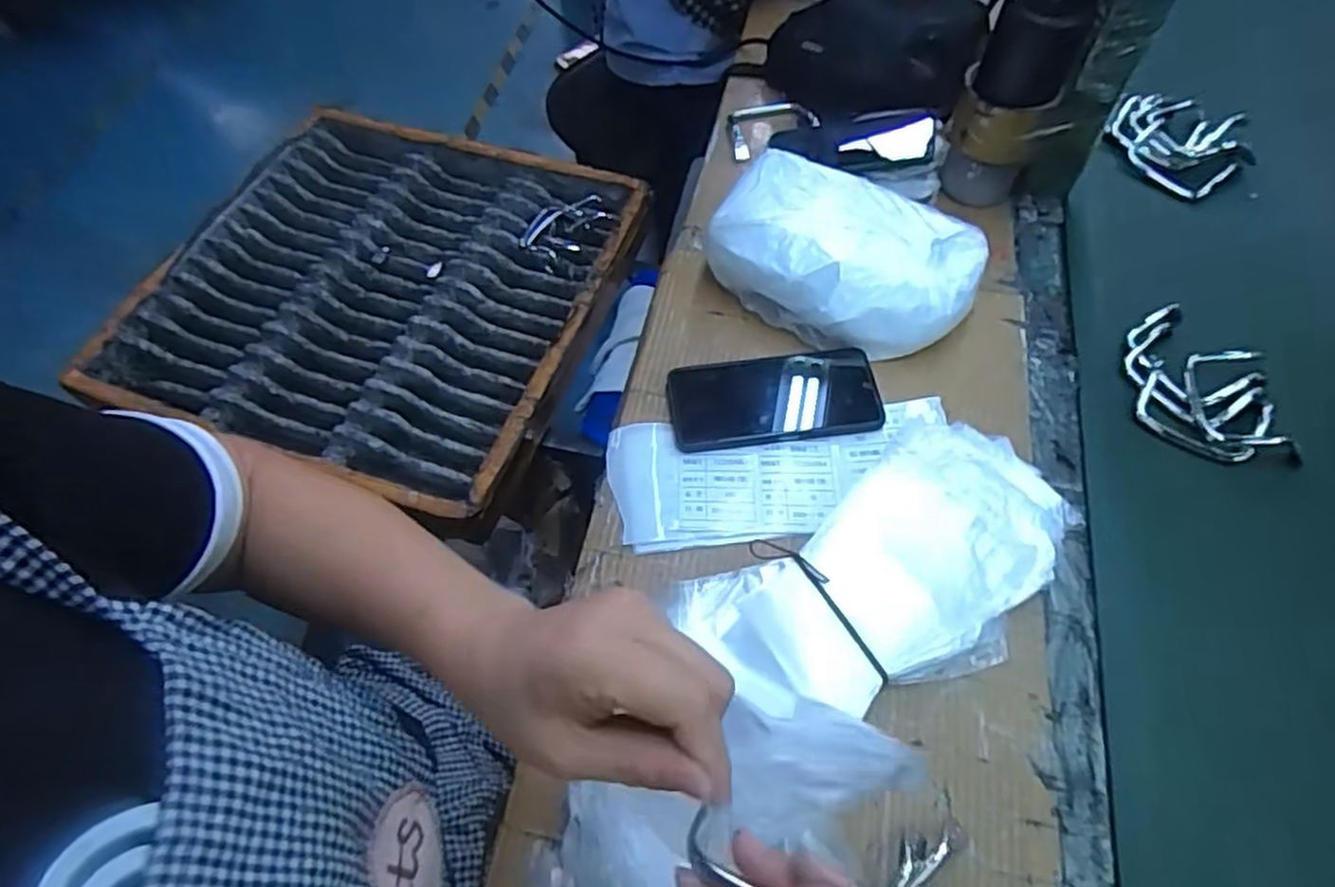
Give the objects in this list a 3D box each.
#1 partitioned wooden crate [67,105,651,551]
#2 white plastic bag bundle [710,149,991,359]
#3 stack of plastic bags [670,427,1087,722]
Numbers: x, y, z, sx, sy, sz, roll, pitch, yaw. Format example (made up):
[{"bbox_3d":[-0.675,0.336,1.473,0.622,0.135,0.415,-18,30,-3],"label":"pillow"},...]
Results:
[{"bbox_3d":[-0.360,-0.195,0.965,0.536,0.089,0.543,16,61,11],"label":"partitioned wooden crate"},{"bbox_3d":[0.148,-0.156,0.617,0.212,0.082,0.130,29,64,18],"label":"white plastic bag bundle"},{"bbox_3d":[0.168,0.079,0.502,0.254,0.036,0.147,-30,63,-15],"label":"stack of plastic bags"}]

